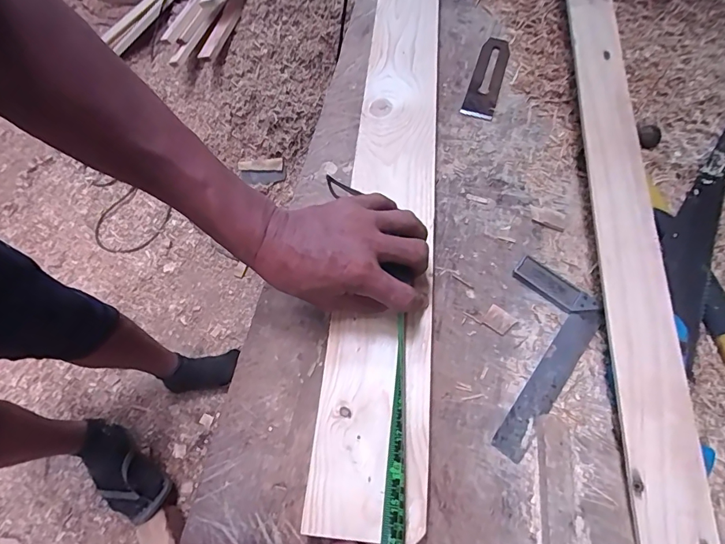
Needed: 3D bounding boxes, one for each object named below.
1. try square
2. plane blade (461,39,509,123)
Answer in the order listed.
[{"bbox_3d":[0.157,0.074,0.408,0.095,0.010,0.187,36,65,18],"label":"try square"},{"bbox_3d":[0.183,-0.285,0.613,0.043,0.010,0.179,17,61,9],"label":"plane blade"}]

